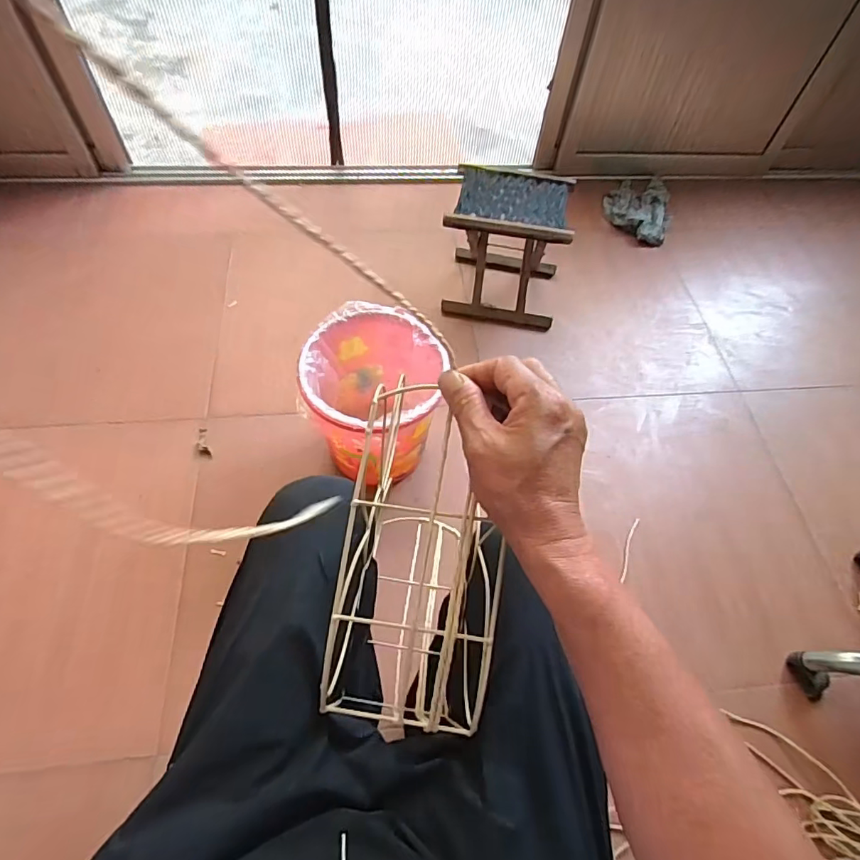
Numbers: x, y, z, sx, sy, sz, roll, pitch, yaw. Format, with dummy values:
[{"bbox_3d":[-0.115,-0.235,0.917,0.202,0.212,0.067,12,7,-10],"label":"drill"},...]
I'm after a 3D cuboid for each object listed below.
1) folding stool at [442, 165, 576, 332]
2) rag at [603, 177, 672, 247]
[{"bbox_3d":[0.179,-0.425,1.221,0.269,0.269,0.246,11,60,2],"label":"folding stool"},{"bbox_3d":[0.603,-0.653,1.491,0.188,0.040,0.291,20,60,8],"label":"rag"}]

